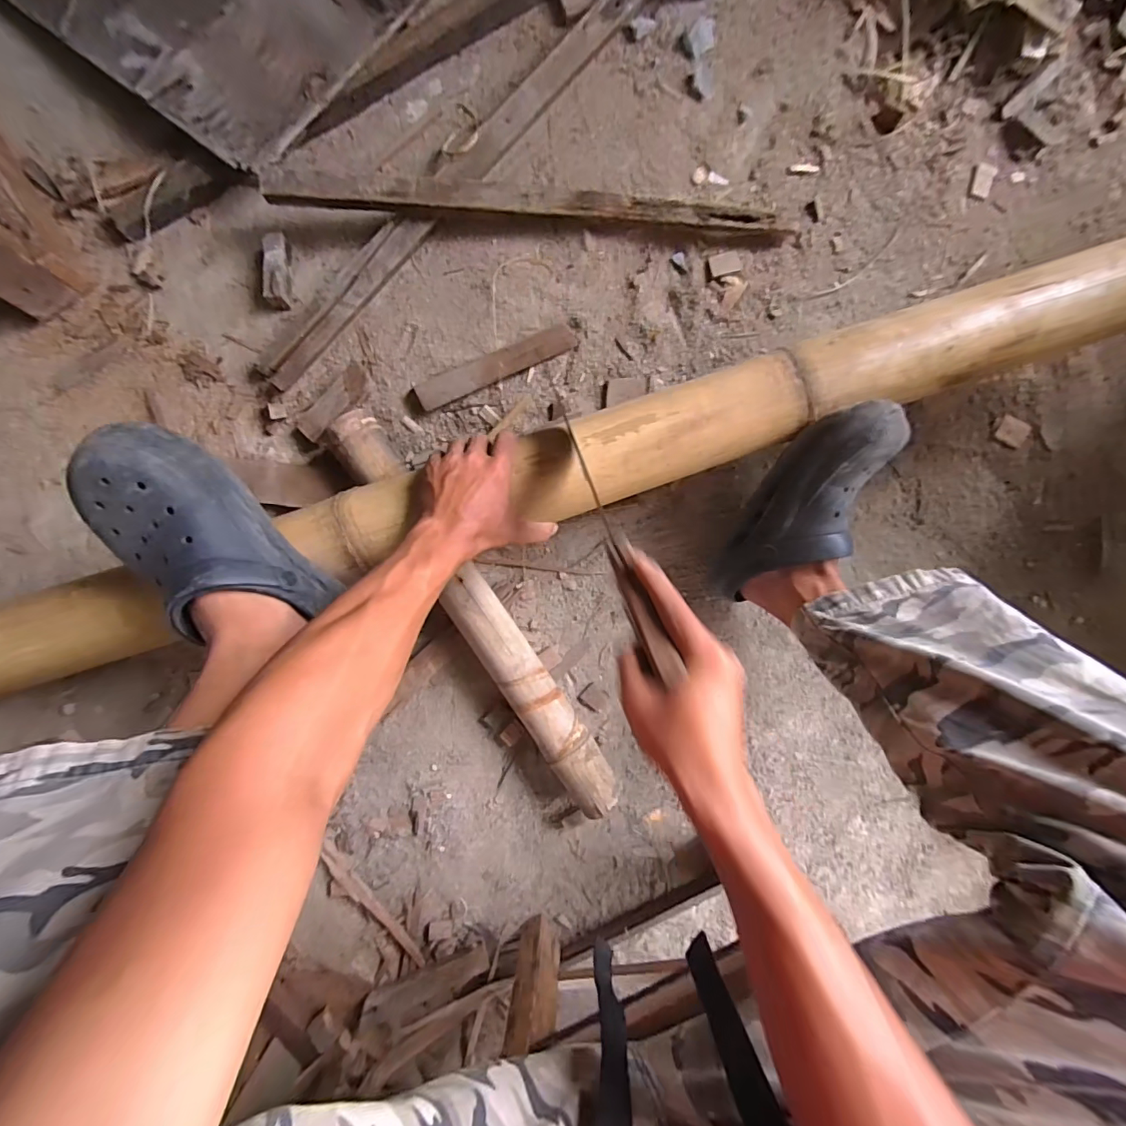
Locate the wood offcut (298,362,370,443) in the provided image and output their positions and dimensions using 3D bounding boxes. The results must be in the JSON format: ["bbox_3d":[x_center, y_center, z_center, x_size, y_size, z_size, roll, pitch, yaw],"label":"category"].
[{"bbox_3d":[-0.281,-0.197,0.602,0.107,0.014,0.037,-42,92,2],"label":"wood offcut"}]

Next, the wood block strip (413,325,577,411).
[{"bbox_3d":[-0.083,-0.247,0.621,0.208,0.013,0.035,-26,117,-4],"label":"wood block strip"}]

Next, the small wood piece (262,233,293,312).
[{"bbox_3d":[-0.345,-0.352,0.599,0.025,0.033,0.082,0,89,0],"label":"small wood piece"}]

